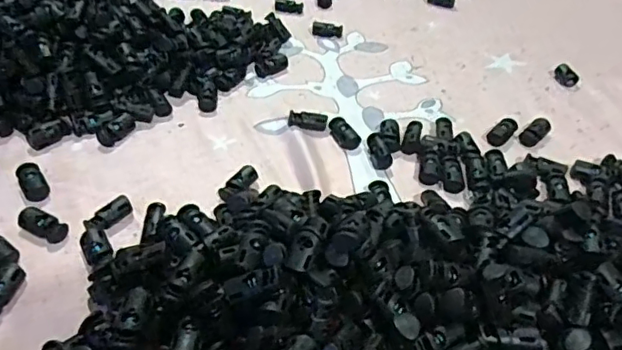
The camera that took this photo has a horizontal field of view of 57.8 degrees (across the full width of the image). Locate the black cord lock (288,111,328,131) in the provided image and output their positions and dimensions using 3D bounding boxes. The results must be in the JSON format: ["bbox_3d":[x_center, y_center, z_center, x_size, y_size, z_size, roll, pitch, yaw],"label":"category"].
[{"bbox_3d":[-0.002,-0.039,0.398,0.027,0.009,0.011,4,41,-1],"label":"black cord lock"}]

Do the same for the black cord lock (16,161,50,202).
[{"bbox_3d":[-0.167,0.003,0.338,0.013,0.007,0.033,-22,48,-27],"label":"black cord lock"}]

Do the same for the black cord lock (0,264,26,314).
[{"bbox_3d":[-0.154,0.057,0.280,0.011,0.008,0.028,11,42,7],"label":"black cord lock"}]

